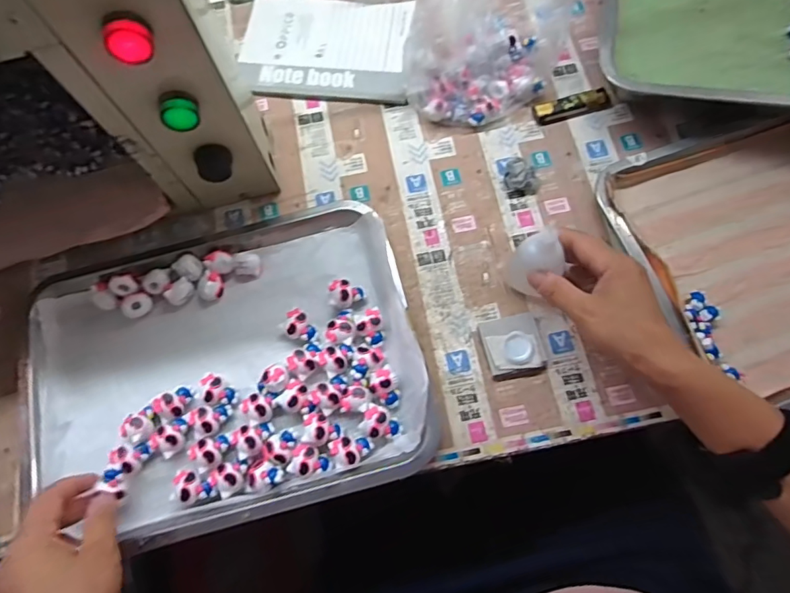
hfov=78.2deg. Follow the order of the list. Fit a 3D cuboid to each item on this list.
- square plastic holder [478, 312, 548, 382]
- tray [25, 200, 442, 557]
[{"bbox_3d":[0.108,0.045,0.441,0.051,0.018,0.055,-14,72,-2],"label":"square plastic holder"},{"bbox_3d":[-0.152,0.061,0.440,0.340,0.038,0.263,-16,72,-2],"label":"tray"}]

